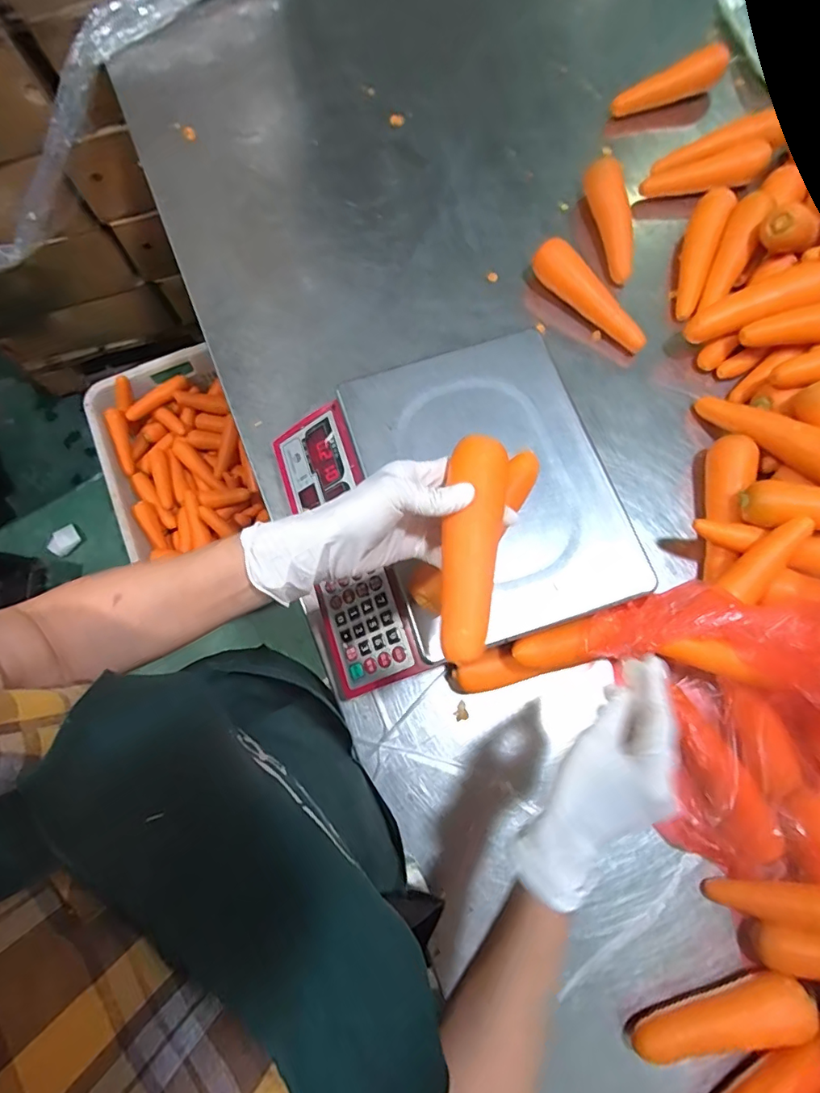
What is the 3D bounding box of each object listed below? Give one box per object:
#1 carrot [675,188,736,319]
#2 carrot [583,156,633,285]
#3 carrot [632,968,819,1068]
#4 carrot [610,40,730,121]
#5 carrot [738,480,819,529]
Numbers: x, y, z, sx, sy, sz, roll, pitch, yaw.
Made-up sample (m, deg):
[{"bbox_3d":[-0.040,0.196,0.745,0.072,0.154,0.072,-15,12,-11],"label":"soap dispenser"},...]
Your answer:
[{"bbox_3d":[0.375,-0.376,0.661,0.038,0.030,0.180,18,87,7],"label":"carrot"},{"bbox_3d":[0.270,-0.440,0.685,0.040,0.054,0.173,-9,73,-1],"label":"carrot"},{"bbox_3d":[0.267,0.408,0.433,0.147,0.035,0.035,-18,73,-3],"label":"carrot"},{"bbox_3d":[0.393,-0.687,0.759,0.193,0.048,0.042,-27,74,-6],"label":"carrot"},{"bbox_3d":[0.422,-0.037,0.507,0.153,0.034,0.046,6,73,4],"label":"carrot"}]

